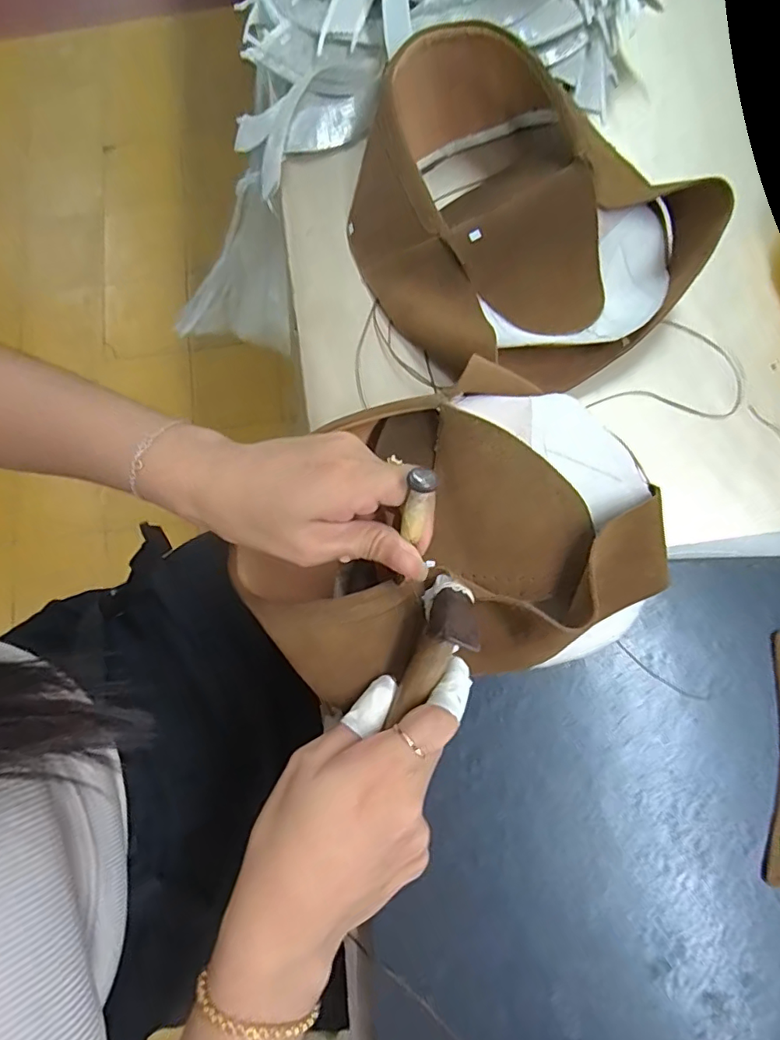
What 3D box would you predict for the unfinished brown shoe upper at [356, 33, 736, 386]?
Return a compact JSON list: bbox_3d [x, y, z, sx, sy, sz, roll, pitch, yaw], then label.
[{"bbox_3d":[0.083,-0.212,0.374,0.193,0.059,0.245,-34,79,-3],"label":"unfinished brown shoe upper"}]

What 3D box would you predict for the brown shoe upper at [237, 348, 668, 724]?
[{"bbox_3d":[0.037,0.008,0.302,0.232,0.055,0.166,-16,79,-2],"label":"brown shoe upper"}]

